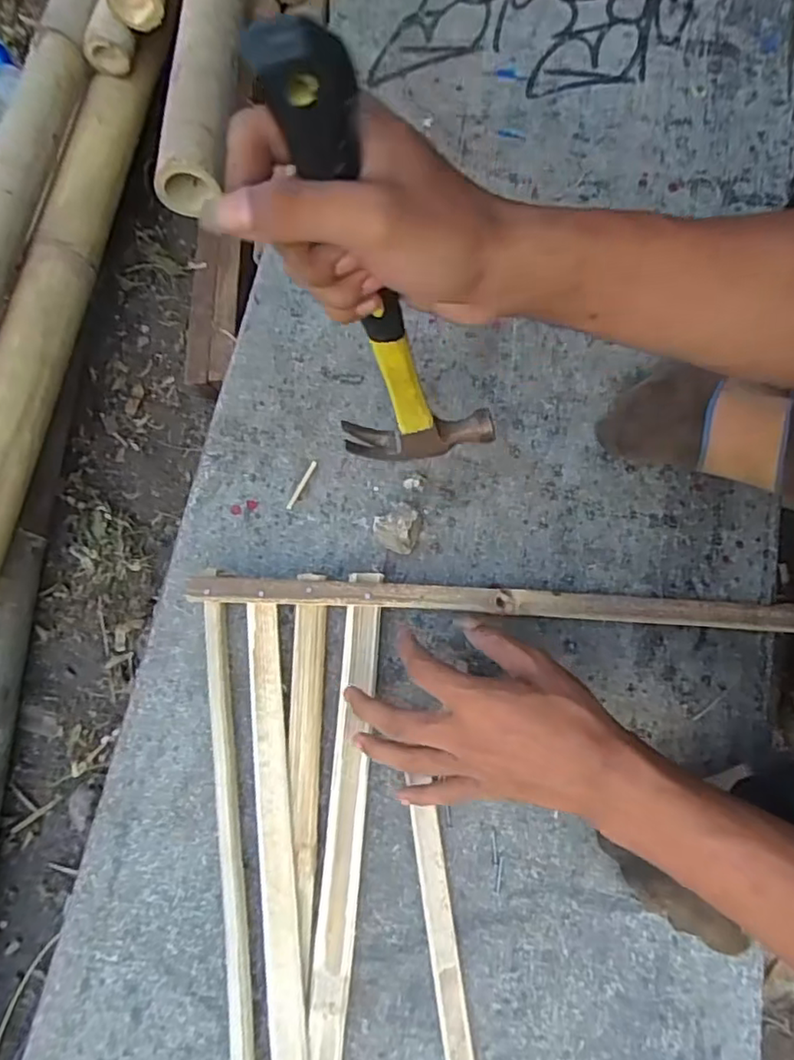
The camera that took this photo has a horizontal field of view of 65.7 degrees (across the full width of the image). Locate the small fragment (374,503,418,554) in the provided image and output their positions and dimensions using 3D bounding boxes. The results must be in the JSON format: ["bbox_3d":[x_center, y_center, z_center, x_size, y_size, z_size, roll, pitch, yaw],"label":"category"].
[{"bbox_3d":[-0.002,-0.001,0.461,0.030,0.024,0.032,8,75,2],"label":"small fragment"}]

